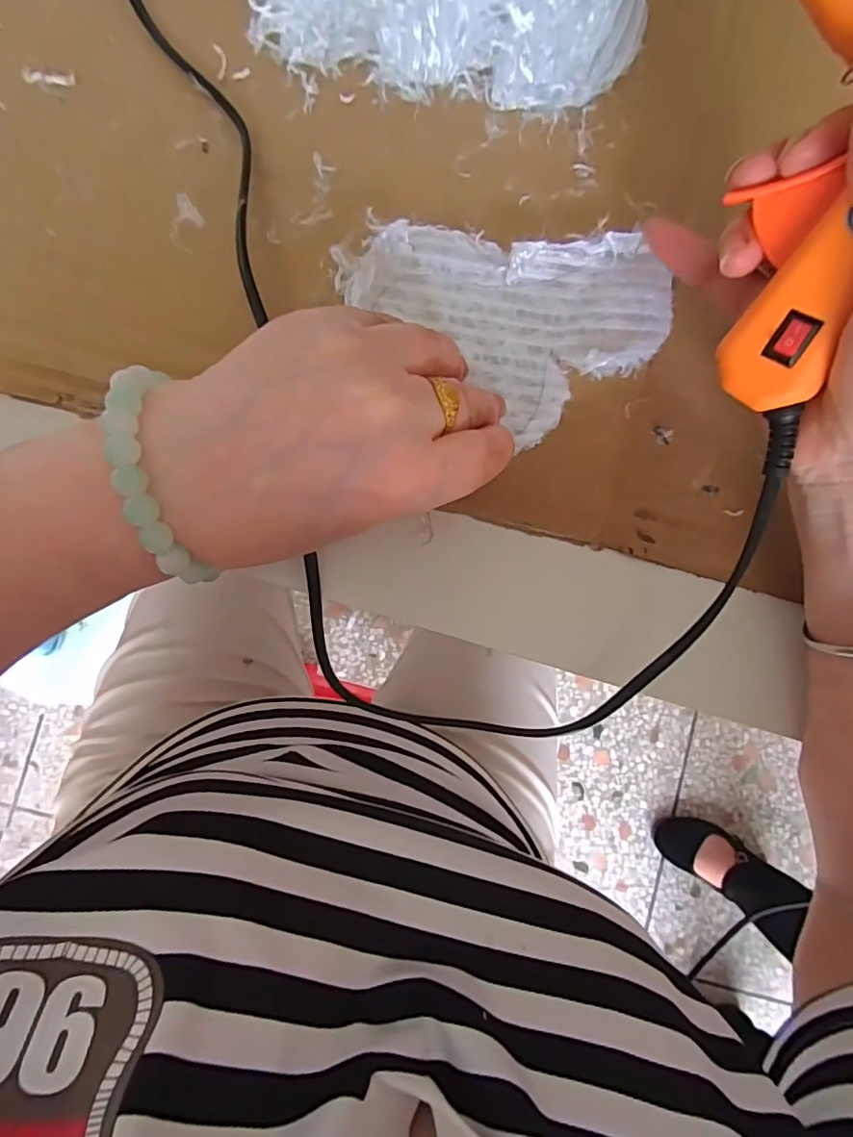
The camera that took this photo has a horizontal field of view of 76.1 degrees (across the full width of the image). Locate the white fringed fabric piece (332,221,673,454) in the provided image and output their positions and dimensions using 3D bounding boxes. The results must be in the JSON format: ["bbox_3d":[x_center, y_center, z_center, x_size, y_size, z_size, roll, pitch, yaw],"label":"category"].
[{"bbox_3d":[0.041,-0.116,0.232,0.115,0.010,0.104,-37,93,-4],"label":"white fringed fabric piece"}]

